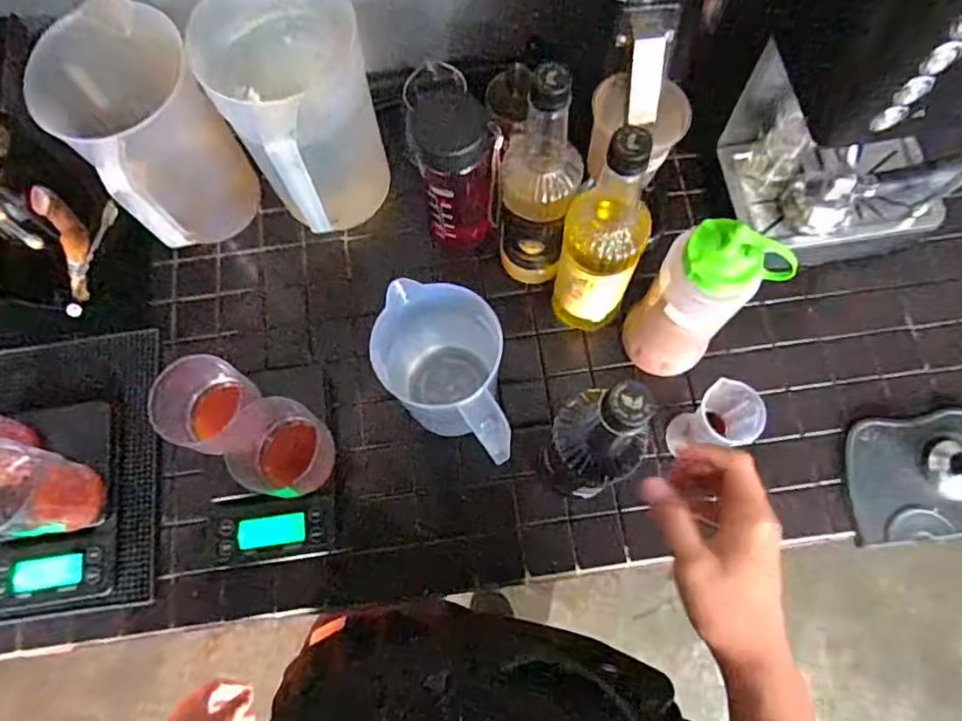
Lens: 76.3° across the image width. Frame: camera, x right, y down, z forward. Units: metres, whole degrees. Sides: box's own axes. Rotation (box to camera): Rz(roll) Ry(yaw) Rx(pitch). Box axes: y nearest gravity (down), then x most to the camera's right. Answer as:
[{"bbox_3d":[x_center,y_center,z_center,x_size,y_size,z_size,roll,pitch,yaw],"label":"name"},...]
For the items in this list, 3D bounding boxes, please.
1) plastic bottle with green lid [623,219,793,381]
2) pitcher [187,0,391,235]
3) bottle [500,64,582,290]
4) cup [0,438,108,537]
[{"bbox_3d":[0.189,-0.047,0.564,0.090,0.224,0.070,36,77,12],"label":"plastic bottle with green lid"},{"bbox_3d":[-0.167,-0.231,0.629,0.139,0.235,0.187,-26,74,-6],"label":"pitcher"},{"bbox_3d":[0.053,-0.150,0.580,0.072,0.252,0.060,2,73,3],"label":"bottle"},{"bbox_3d":[-0.409,0.118,0.553,0.070,0.100,0.079,0,73,2],"label":"cup"}]

